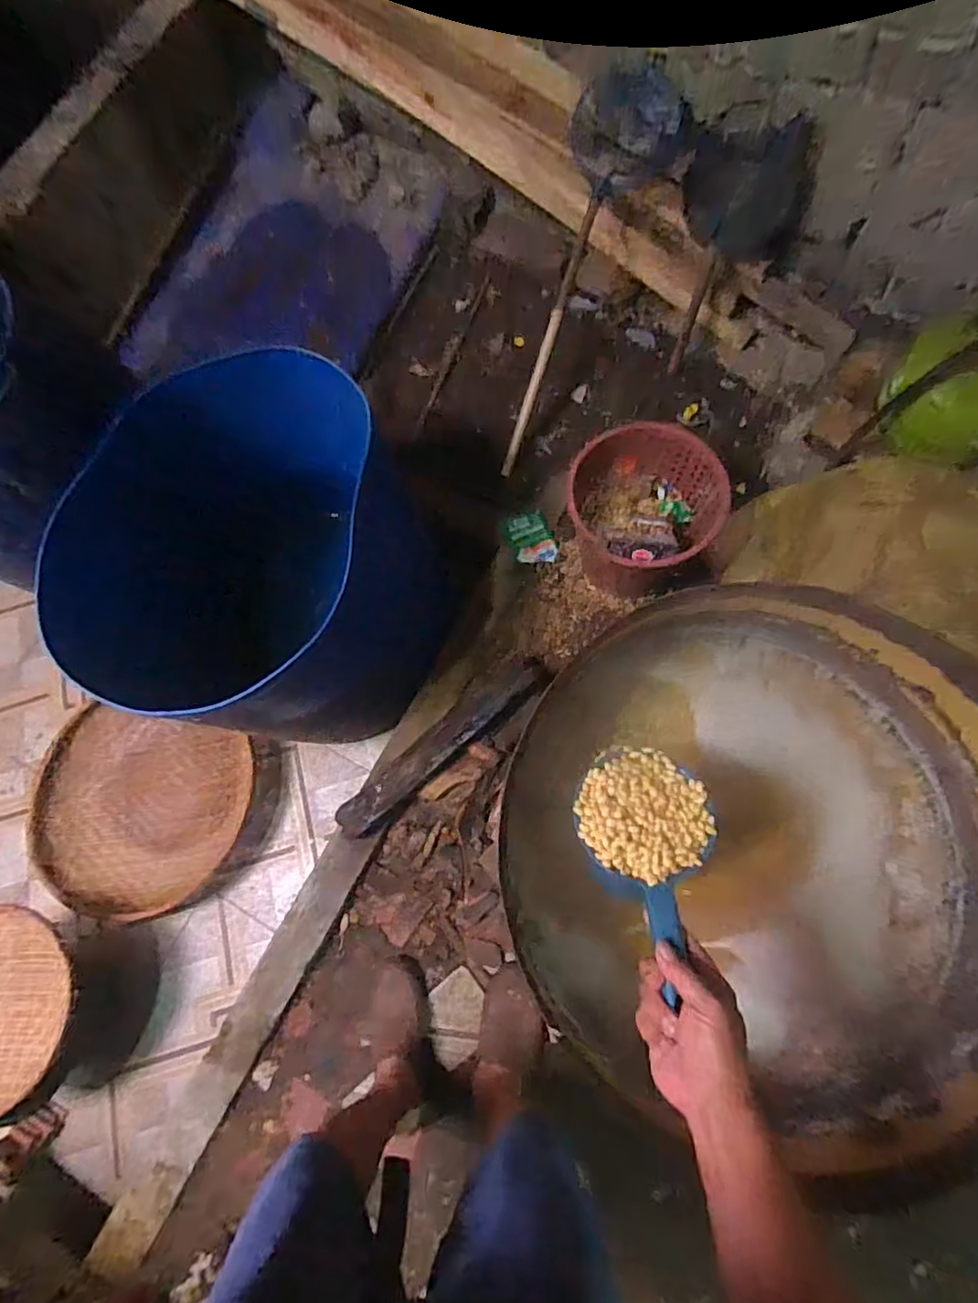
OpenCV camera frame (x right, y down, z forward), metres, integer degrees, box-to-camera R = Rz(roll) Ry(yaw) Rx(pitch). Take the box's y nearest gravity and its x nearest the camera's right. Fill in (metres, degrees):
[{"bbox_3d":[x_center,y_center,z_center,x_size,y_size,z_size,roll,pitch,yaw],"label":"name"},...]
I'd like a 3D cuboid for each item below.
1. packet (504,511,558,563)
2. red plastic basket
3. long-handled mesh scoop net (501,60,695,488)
[{"bbox_3d":[0.095,-0.254,1.346,0.087,0.027,0.129,-25,74,-5],"label":"packet"},{"bbox_3d":[0.304,-0.268,1.213,0.282,0.253,0.307,-1,74,2],"label":"red plastic basket"},{"bbox_3d":[0.194,-0.769,1.278,0.225,0.160,0.756,19,101,7],"label":"long-handled mesh scoop net"}]

